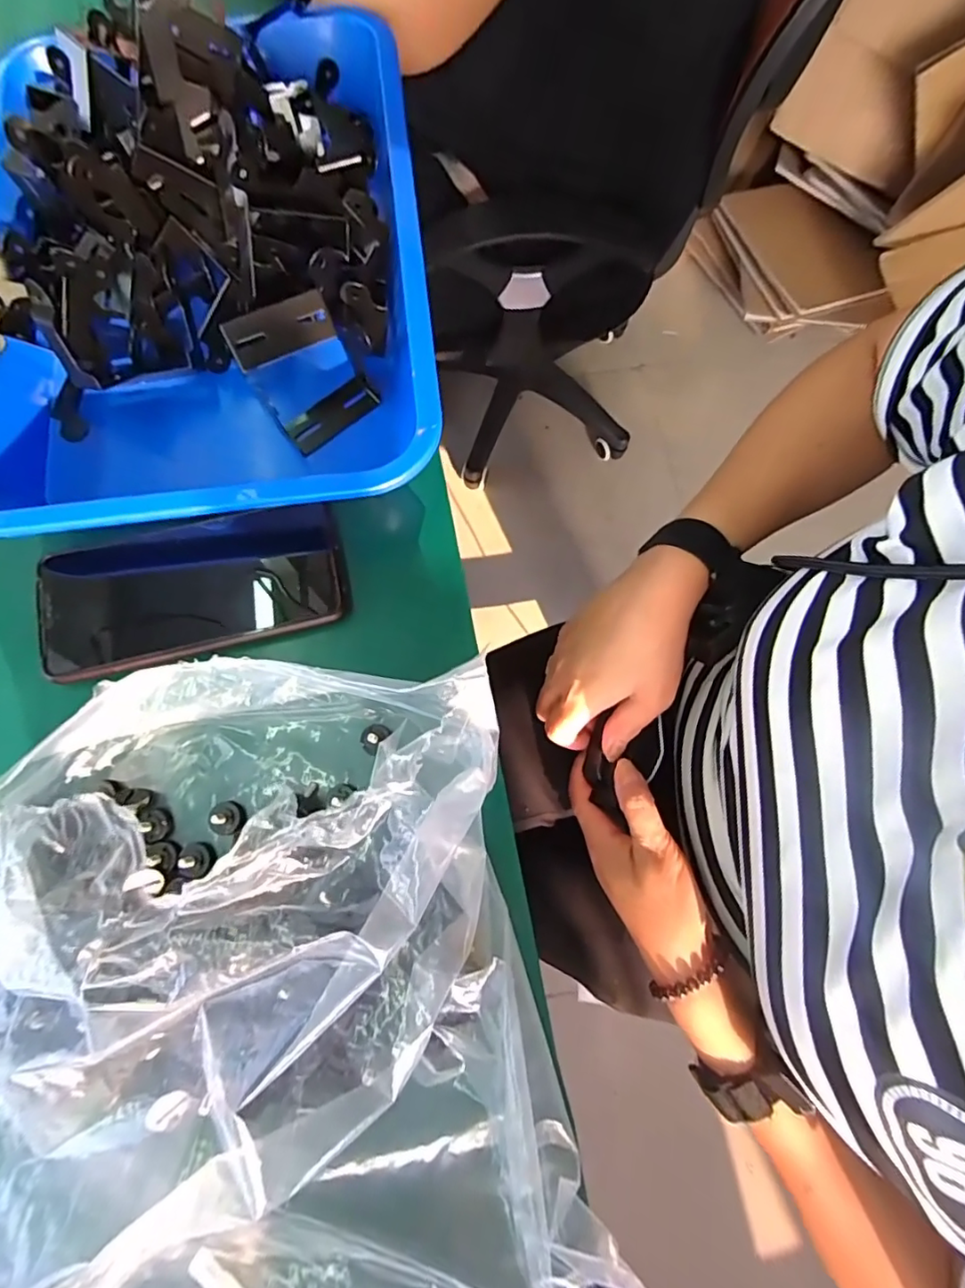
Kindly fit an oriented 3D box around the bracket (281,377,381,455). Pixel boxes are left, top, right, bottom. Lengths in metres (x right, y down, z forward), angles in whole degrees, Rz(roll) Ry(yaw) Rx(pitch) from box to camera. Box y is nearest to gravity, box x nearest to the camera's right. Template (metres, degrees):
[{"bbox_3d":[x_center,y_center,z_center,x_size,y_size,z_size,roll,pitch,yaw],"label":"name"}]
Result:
[{"bbox_3d":[-0.091,-0.141,0.344,0.060,0.007,0.023,-41,80,-12],"label":"bracket"}]

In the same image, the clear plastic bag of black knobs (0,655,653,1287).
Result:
[{"bbox_3d":[-0.098,0.140,0.226,0.263,0.101,0.288,-8,75,-4],"label":"clear plastic bag of black knobs"}]

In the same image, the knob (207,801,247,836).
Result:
[{"bbox_3d":[-0.130,0.088,0.283,0.017,0.014,0.017,1,75,-2],"label":"knob"}]

